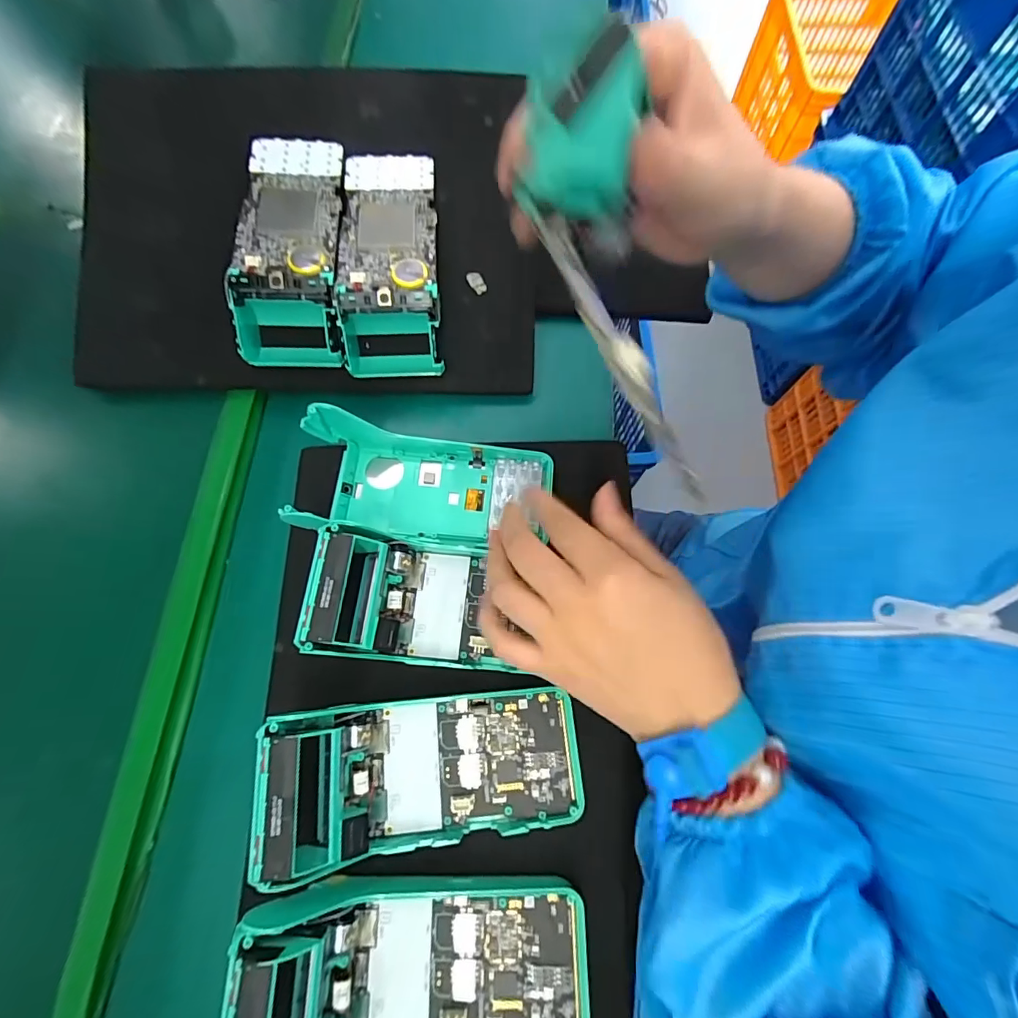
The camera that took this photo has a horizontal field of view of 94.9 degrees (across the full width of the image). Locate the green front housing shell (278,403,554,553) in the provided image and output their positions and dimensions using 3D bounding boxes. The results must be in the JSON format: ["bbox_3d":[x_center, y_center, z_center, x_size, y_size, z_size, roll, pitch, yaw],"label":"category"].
[{"bbox_3d":[-0.055,-0.018,0.318,0.163,0.049,0.080,8,72,4],"label":"green front housing shell"}]

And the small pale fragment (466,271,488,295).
[{"bbox_3d":[-0.026,-0.179,0.370,0.012,0.008,0.016,-34,74,-10],"label":"small pale fragment"}]

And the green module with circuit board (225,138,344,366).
[{"bbox_3d":[-0.159,-0.194,0.340,0.079,0.049,0.169,1,85,1],"label":"green module with circuit board"}]

